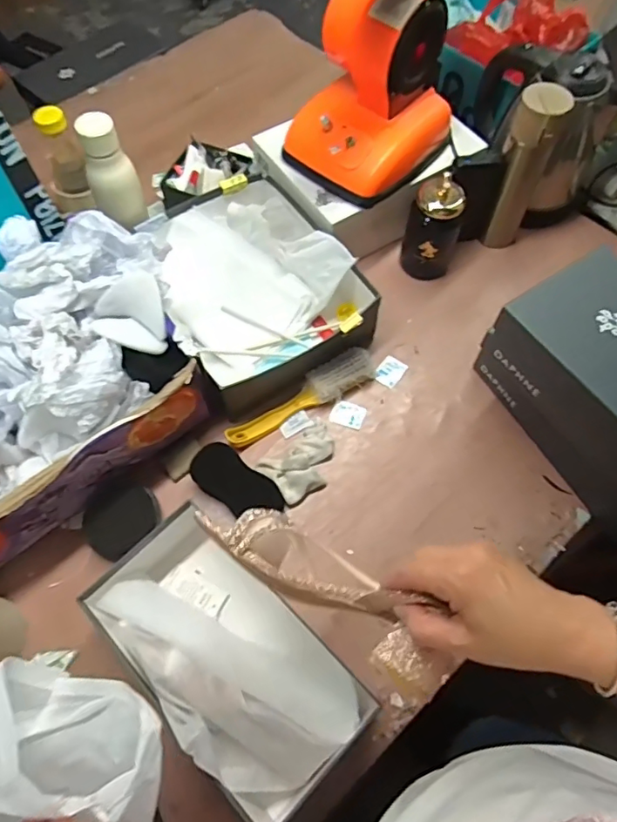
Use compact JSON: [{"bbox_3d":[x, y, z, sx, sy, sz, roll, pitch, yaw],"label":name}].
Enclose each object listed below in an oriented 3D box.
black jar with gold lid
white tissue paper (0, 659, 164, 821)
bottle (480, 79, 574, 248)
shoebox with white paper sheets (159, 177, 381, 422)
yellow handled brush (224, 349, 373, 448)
[{"bbox_3d":[0.183,-0.266,0.795,0.073,0.159,0.065,18,66,9],"label":"black jar with gold lid"},{"bbox_3d":[-0.204,0.279,0.386,0.170,0.078,0.165,10,65,5],"label":"white tissue paper"},{"bbox_3d":[0.302,-0.338,0.779,0.071,0.234,0.057,18,66,9],"label":"bottle"},{"bbox_3d":[-0.080,-0.181,0.778,0.254,0.112,0.320,-28,67,-13],"label":"shoebox with white paper sheets"},{"bbox_3d":[-0.008,-0.016,0.740,0.224,0.031,0.053,-33,68,-15],"label":"yellow handled brush"}]

